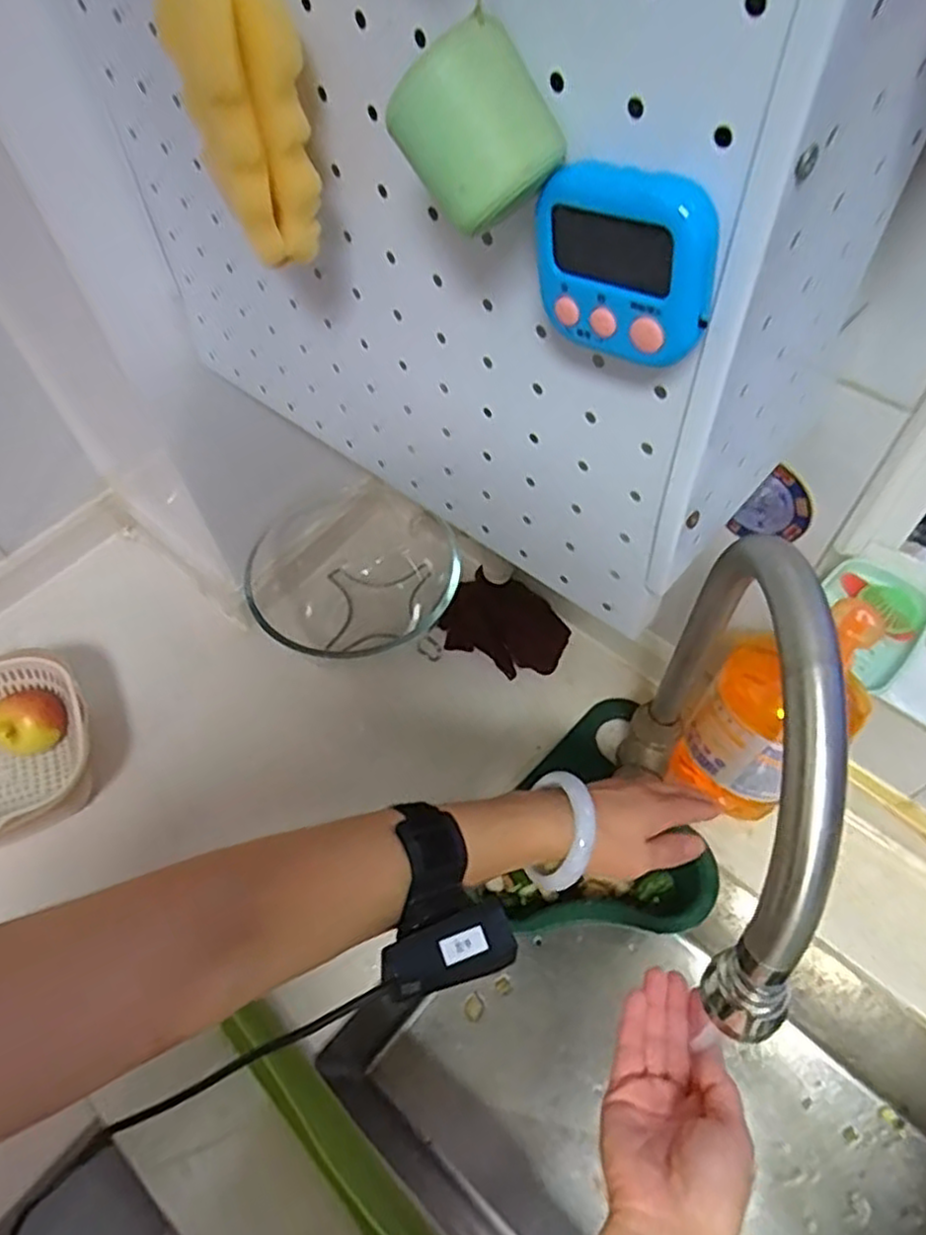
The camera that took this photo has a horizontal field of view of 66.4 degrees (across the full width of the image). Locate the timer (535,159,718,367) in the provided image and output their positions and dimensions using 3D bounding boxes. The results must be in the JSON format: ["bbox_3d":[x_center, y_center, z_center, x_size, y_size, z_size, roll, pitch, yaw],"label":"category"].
[{"bbox_3d":[0.054,-0.117,0.236,0.062,0.056,0.018,30,62,20],"label":"timer"}]

